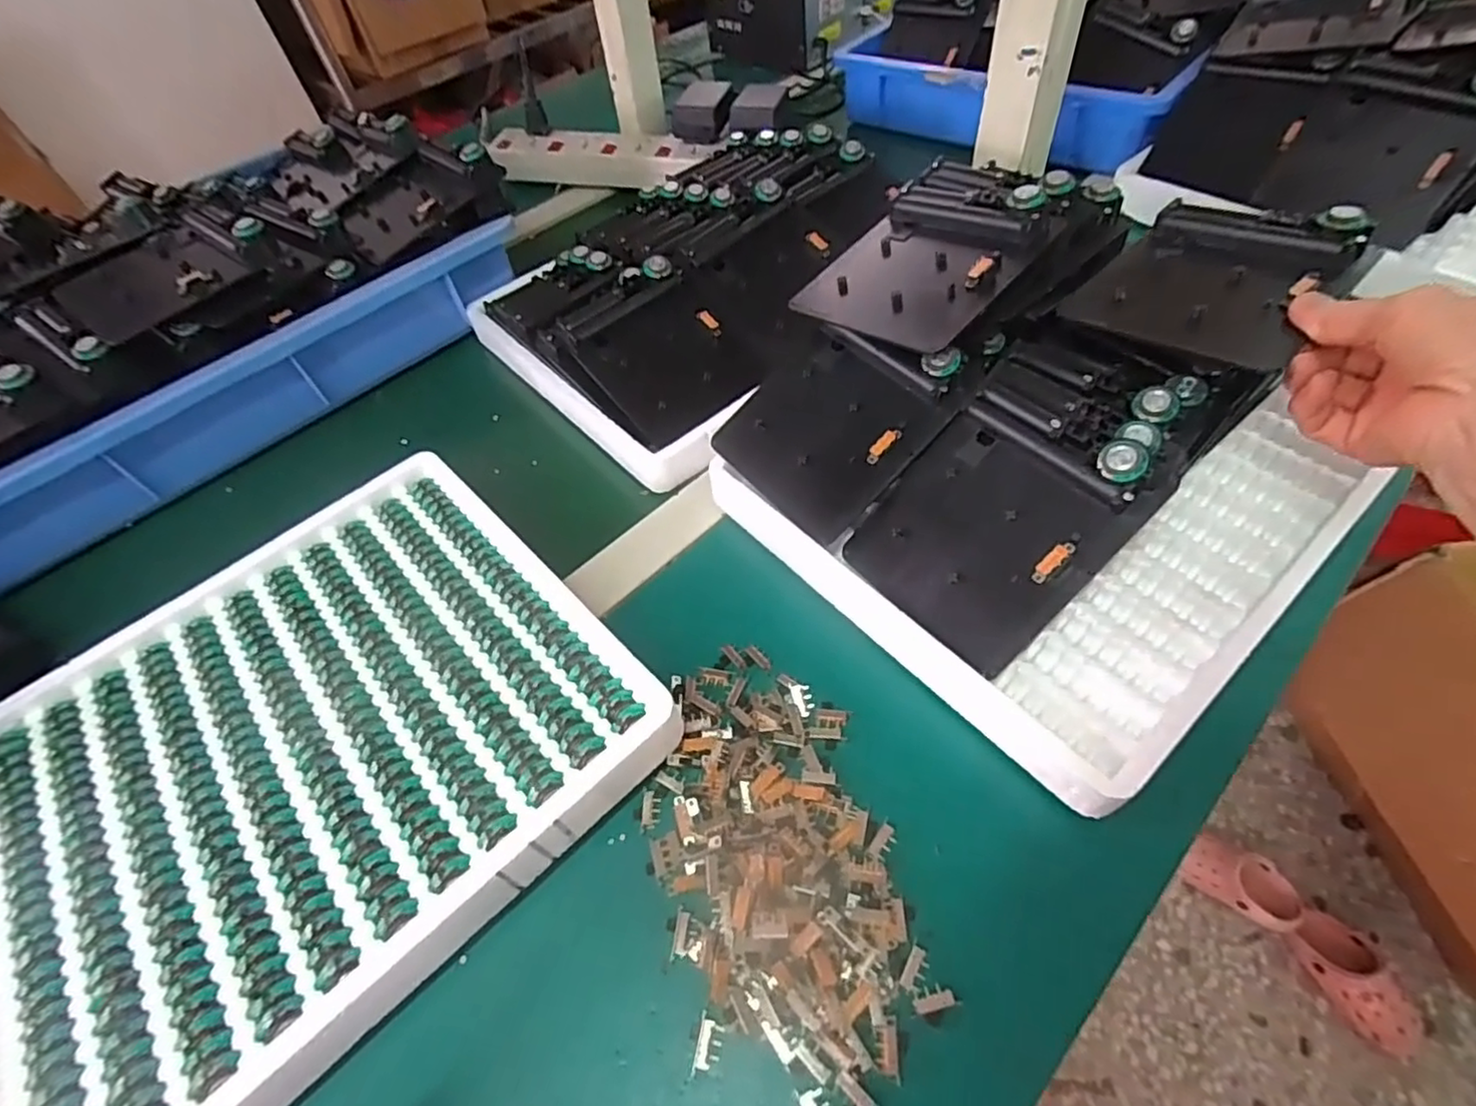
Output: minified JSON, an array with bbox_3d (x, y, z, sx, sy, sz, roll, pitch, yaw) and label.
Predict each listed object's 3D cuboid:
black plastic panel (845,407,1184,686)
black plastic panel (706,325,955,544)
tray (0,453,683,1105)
[{"bbox_3d":[0.130,-0.015,0.341,0.123,0.020,0.107,-53,55,13],"label":"black plastic panel"},{"bbox_3d":[0.053,-0.078,0.389,0.107,0.017,0.114,42,96,27],"label":"black plastic panel"},{"bbox_3d":[-0.235,0.097,0.334,0.320,0.031,0.294,-40,58,-21],"label":"tray"}]

